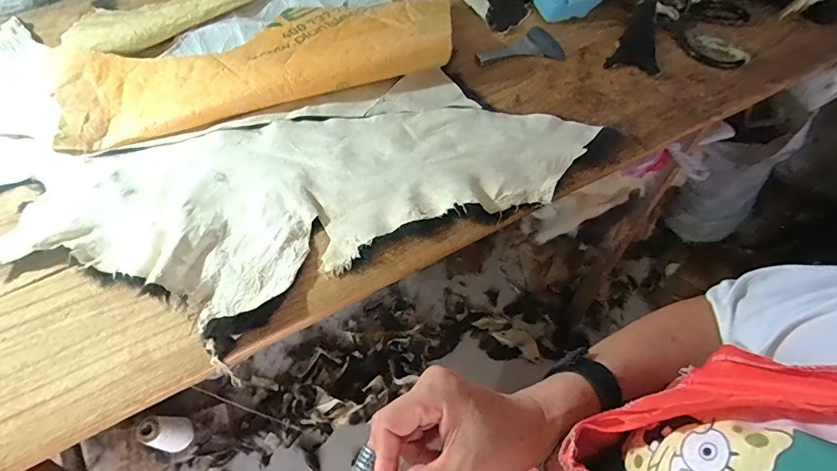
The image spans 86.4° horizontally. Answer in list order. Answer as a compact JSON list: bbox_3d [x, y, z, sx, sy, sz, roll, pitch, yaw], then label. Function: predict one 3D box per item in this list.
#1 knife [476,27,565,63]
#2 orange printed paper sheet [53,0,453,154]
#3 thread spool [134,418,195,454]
[{"bbox_3d":[0.157,-0.301,0.699,0.133,0.006,0.069,-4,62,0],"label":"knife"},{"bbox_3d":[-0.228,-0.266,0.656,0.562,0.049,0.189,-14,63,-5],"label":"orange printed paper sheet"},{"bbox_3d":[-0.684,0.531,1.199,0.087,0.186,0.085,-1,62,2],"label":"thread spool"}]

